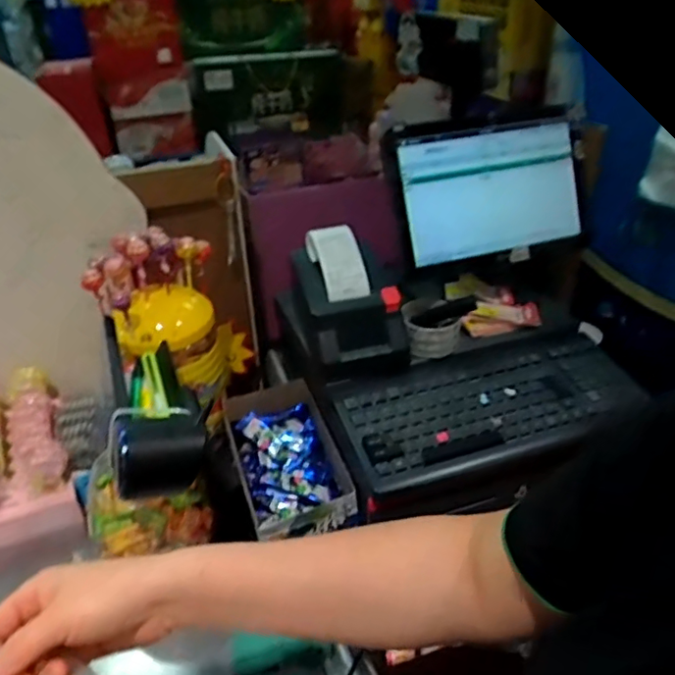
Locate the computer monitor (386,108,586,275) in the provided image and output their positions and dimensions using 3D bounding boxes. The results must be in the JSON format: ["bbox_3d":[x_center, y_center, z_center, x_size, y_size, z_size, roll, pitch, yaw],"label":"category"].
[{"bbox_3d":[0.222,-0.206,0.808,0.295,0.187,0.050,-13,23,-14],"label":"computer monitor"}]

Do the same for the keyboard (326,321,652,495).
[{"bbox_3d":[0.197,0.084,0.754,0.390,0.044,0.170,-14,36,-17],"label":"keyboard"}]

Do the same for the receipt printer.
[{"bbox_3d":[0.004,-0.063,0.804,0.139,0.132,0.211,-8,35,-10],"label":"receipt printer"}]

